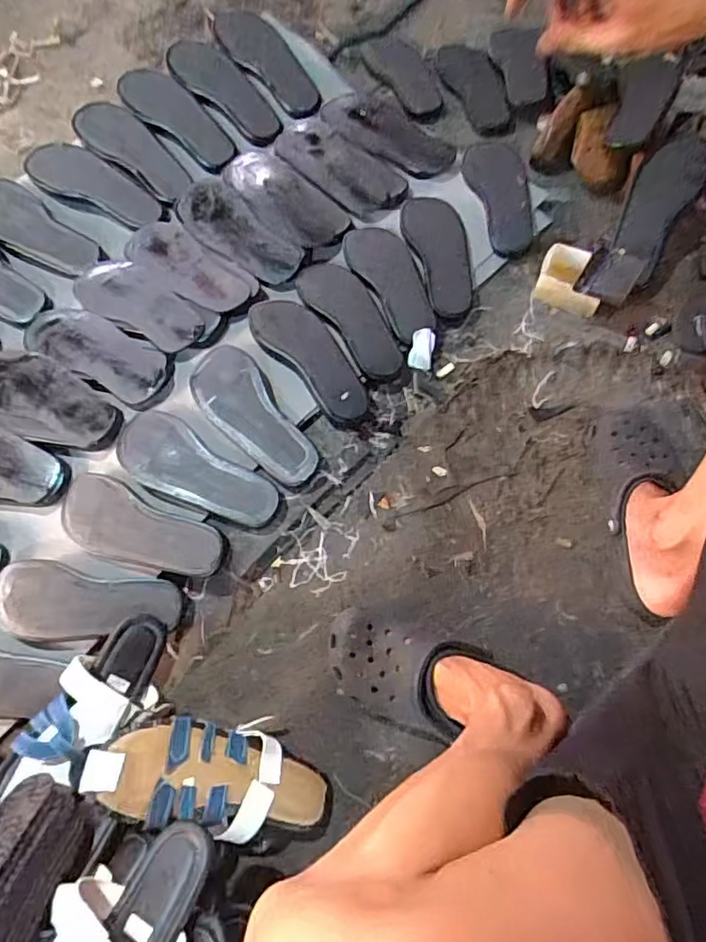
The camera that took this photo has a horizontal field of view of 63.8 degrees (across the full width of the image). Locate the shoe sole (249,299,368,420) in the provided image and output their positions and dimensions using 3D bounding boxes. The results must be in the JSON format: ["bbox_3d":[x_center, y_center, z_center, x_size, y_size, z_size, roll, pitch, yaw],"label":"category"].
[{"bbox_3d":[-0.055,-0.164,0.797,0.091,0.026,0.228,-40,71,-13],"label":"shoe sole"}]

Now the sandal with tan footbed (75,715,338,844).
[{"bbox_3d":[-0.139,0.305,0.572,0.240,0.050,0.101,19,67,-18],"label":"sandal with tan footbed"}]

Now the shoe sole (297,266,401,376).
[{"bbox_3d":[0.001,-0.229,0.843,0.095,0.037,0.228,-36,70,-12],"label":"shoe sole"}]

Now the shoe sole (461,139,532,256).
[{"bbox_3d":[0.239,-0.444,0.911,0.096,0.011,0.229,-6,67,0],"label":"shoe sole"}]

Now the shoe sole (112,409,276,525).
[{"bbox_3d":[-0.206,-0.001,0.721,0.233,0.024,0.088,30,72,14],"label":"shoe sole"}]

